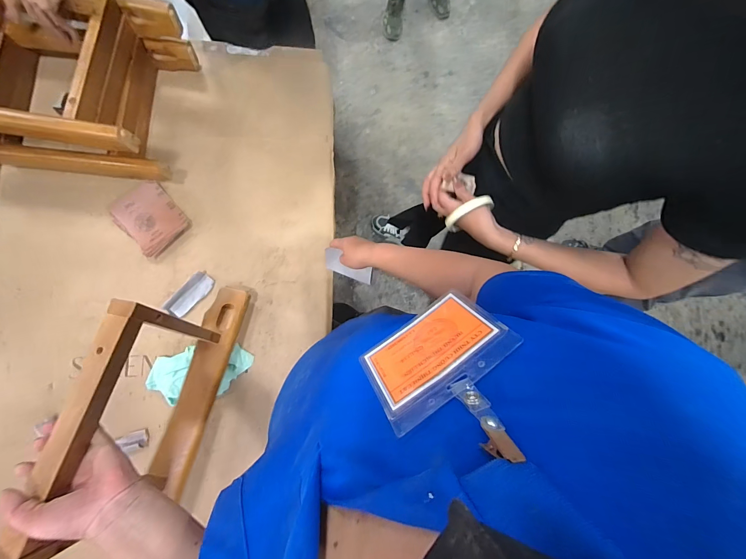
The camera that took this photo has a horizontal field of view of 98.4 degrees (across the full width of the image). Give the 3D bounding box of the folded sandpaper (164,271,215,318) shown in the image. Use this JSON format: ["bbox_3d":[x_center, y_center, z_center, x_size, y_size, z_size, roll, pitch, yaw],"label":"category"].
[{"bbox_3d":[-0.417,0.035,0.732,0.046,0.031,0.116,45,81,-2],"label":"folded sandpaper"}]

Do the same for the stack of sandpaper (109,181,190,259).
[{"bbox_3d":[-0.514,-0.142,0.745,0.126,0.020,0.148,-42,92,-9],"label":"stack of sandpaper"}]

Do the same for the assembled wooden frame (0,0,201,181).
[{"bbox_3d":[-0.657,-0.408,0.660,0.460,0.210,0.354,5,84,-8],"label":"assembled wooden frame"}]

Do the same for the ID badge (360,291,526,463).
[{"bbox_3d":[0.050,0.061,0.217,0.099,0.130,0.005,-37,120,-4],"label":"ID badge"}]

